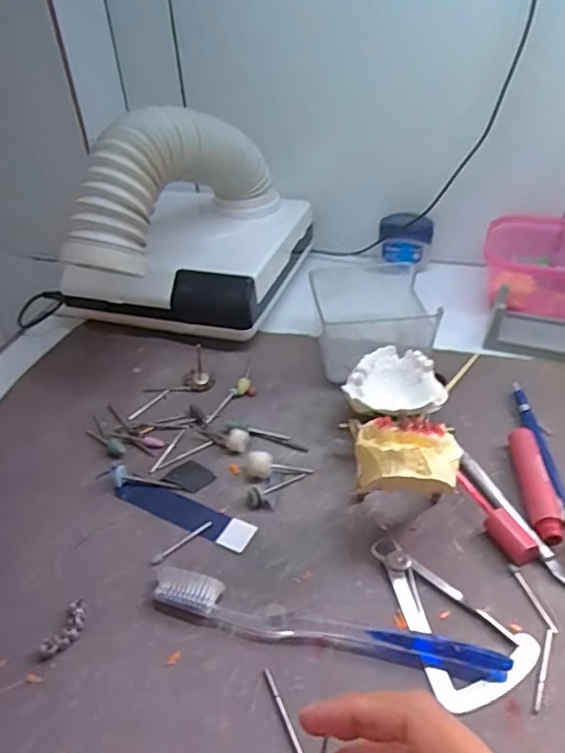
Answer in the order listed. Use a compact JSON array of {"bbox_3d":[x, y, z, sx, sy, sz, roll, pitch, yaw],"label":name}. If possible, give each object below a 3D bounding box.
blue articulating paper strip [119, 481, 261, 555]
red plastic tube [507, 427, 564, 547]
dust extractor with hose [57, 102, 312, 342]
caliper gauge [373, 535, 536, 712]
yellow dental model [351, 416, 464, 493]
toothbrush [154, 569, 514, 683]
[{"bbox_3d":[-0.064,0.087,0.370,0.101,0.004,0.023,18,44,24],"label":"blue articulating paper strip"},{"bbox_3d":[0.163,0.069,0.364,0.019,0.017,0.086,3,40,7],"label":"red plastic tube"},{"bbox_3d":[-0.107,-0.140,0.512,0.194,0.183,0.247,9,41,15],"label":"dust extractor with hose"},{"bbox_3d":[0.094,0.126,0.310,0.058,0.006,0.097,-12,40,-10],"label":"caliper gauge"},{"bbox_3d":[0.070,0.043,0.315,0.060,0.029,0.036,5,40,10],"label":"yellow dental model"},{"bbox_3d":[0.019,0.134,0.298,0.190,0.015,0.018,9,41,15],"label":"toothbrush"}]

